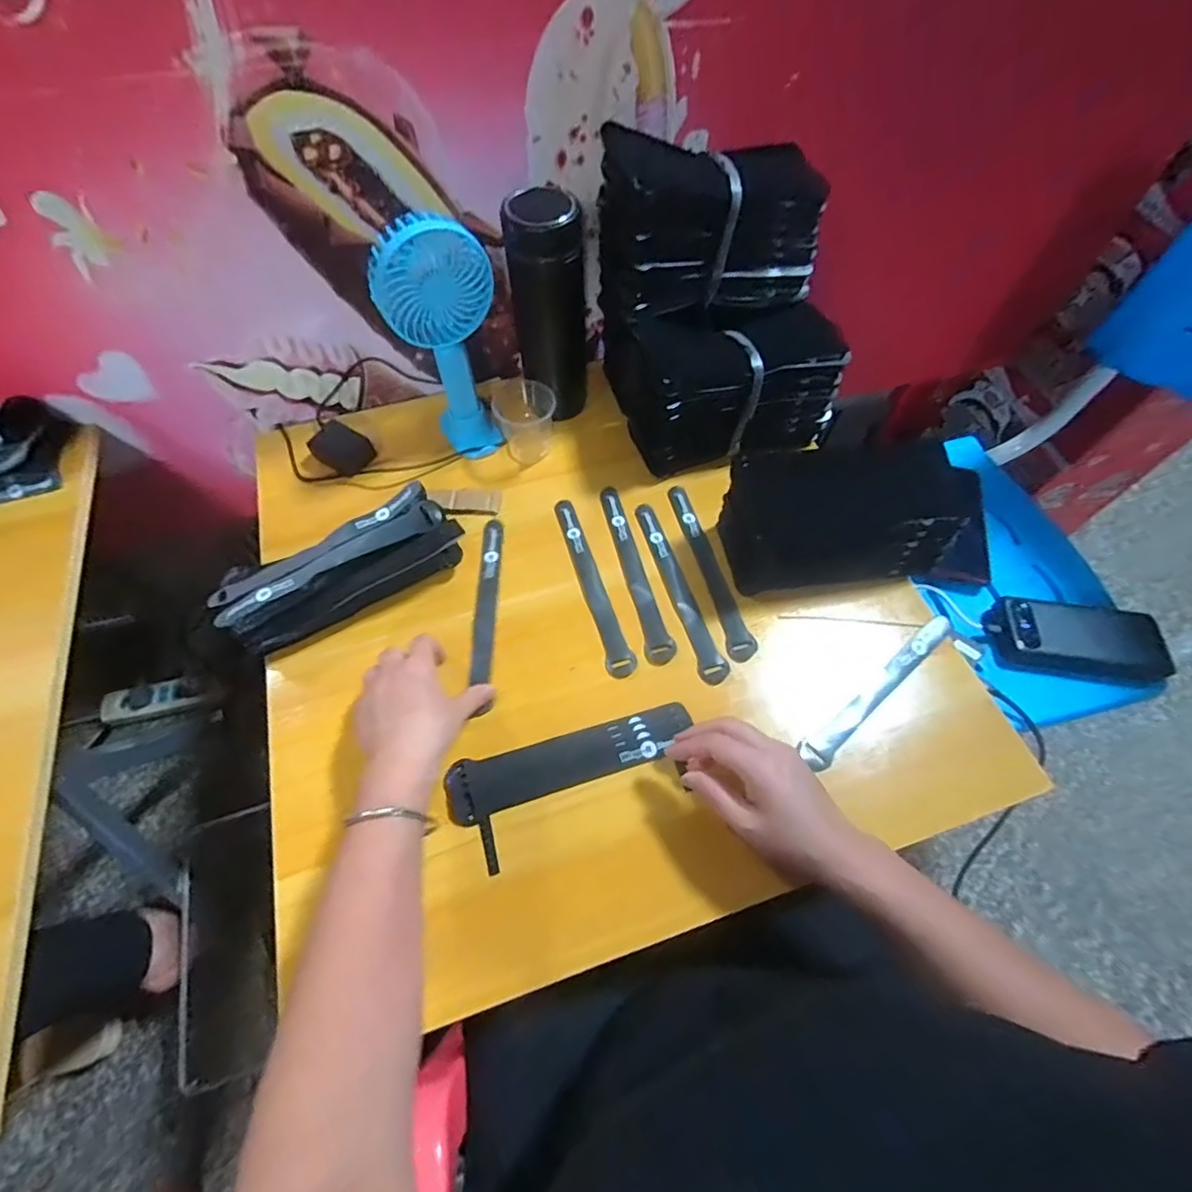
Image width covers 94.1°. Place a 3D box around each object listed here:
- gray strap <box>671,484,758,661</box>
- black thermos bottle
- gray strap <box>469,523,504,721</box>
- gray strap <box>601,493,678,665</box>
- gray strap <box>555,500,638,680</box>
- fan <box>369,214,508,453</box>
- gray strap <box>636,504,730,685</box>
[{"bbox_3d":[0.108,-0.029,0.532,0.024,0.005,0.192,-14,63,-6],"label":"gray strap"},{"bbox_3d":[-0.045,-0.277,0.557,0.070,0.198,0.066,-5,62,-2],"label":"black thermos bottle"},{"bbox_3d":[-0.103,0.011,0.525,0.021,0.006,0.199,-2,61,0],"label":"gray strap"},{"bbox_3d":[0.036,-0.026,0.529,0.025,0.004,0.193,-13,63,-6],"label":"gray strap"},{"bbox_3d":[-0.003,-0.014,0.526,0.023,0.004,0.195,-16,63,-7],"label":"gray strap"},{"bbox_3d":[-0.136,-0.229,0.525,0.102,0.205,0.065,-12,63,-6],"label":"fan"},{"bbox_3d":[0.077,-0.007,0.524,0.024,0.006,0.192,-16,63,-8],"label":"gray strap"}]

